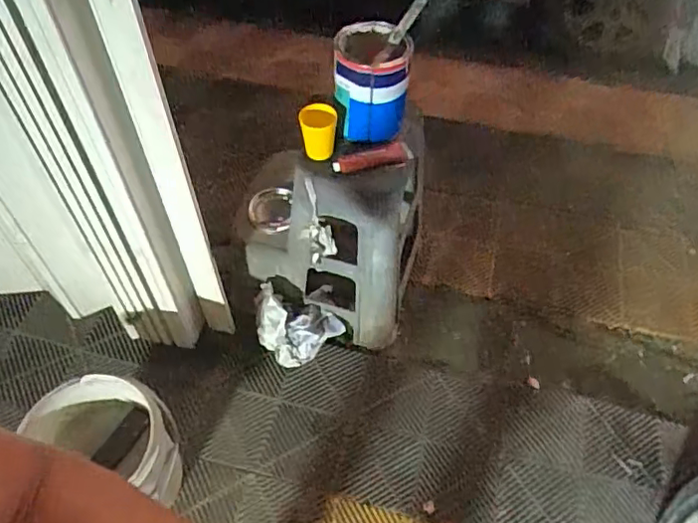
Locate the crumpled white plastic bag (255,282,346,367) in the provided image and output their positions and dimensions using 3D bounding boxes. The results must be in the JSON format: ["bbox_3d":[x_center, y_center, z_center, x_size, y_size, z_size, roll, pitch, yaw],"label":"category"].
[{"bbox_3d":[-0.148,0.185,1.592,0.247,0.146,0.157,12,55,8],"label":"crumpled white plastic bag"}]

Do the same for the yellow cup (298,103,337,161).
[{"bbox_3d":[-0.066,-0.284,1.265,0.076,0.099,0.081,0,54,0],"label":"yellow cup"}]

